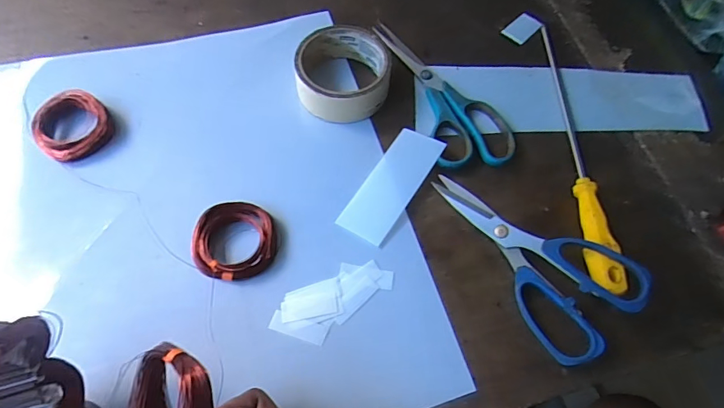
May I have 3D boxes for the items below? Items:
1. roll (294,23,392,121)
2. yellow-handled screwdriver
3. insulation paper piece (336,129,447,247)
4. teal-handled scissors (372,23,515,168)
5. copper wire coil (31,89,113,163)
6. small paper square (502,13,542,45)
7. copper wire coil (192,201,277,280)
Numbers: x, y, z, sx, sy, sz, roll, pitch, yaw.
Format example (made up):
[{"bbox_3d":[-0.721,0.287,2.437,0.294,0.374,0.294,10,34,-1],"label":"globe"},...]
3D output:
[{"bbox_3d":[-0.019,-0.124,0.417,0.087,0.034,0.091,1,64,-2],"label":"roll"},{"bbox_3d":[0.199,-0.061,0.399,0.023,0.024,0.290,5,64,0],"label":"yellow-handled screwdriver"},{"bbox_3d":[0.027,-0.019,0.384,0.045,0.010,0.114,30,66,12],"label":"insulation paper piece"},{"bbox_3d":[0.082,-0.115,0.429,0.078,0.009,0.190,-15,65,-9],"label":"teal-handled scissors"},{"bbox_3d":[-0.256,-0.068,0.386,0.056,0.022,0.061,1,64,-2],"label":"copper wire coil"},{"bbox_3d":[0.179,-0.195,0.485,0.045,0.005,0.027,-41,72,-19],"label":"small paper square"},{"bbox_3d":[-0.102,0.030,0.351,0.064,0.018,0.062,1,64,-2],"label":"copper wire coil"}]

